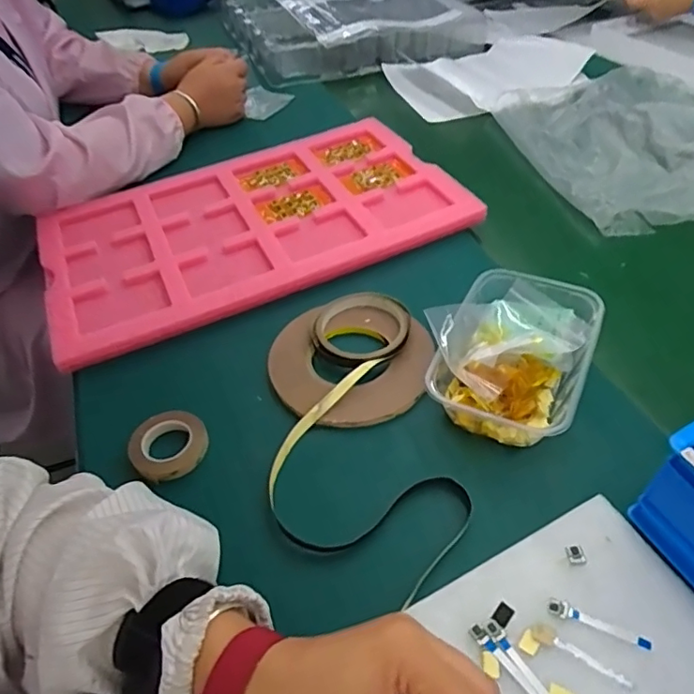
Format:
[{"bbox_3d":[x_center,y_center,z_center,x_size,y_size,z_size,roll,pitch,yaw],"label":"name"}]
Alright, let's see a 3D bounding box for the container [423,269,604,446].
[{"bbox_3d":[0.143,0.004,0.476,0.132,0.051,0.161,26,53,25],"label":"container"}]

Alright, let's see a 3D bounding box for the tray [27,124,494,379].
[{"bbox_3d":[-0.126,-0.165,0.688,0.492,0.035,0.306,-18,48,-13],"label":"tray"}]

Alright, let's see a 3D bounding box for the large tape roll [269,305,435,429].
[{"bbox_3d":[0.004,0.015,0.515,0.147,0.018,0.136,-2,46,2],"label":"large tape roll"}]

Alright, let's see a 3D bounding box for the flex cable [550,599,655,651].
[{"bbox_3d":[0.157,0.171,0.342,0.060,0.004,0.011,16,49,18],"label":"flex cable"}]

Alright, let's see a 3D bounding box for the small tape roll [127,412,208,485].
[{"bbox_3d":[-0.152,0.082,0.467,0.063,0.010,0.062,-2,46,2],"label":"small tape roll"}]

